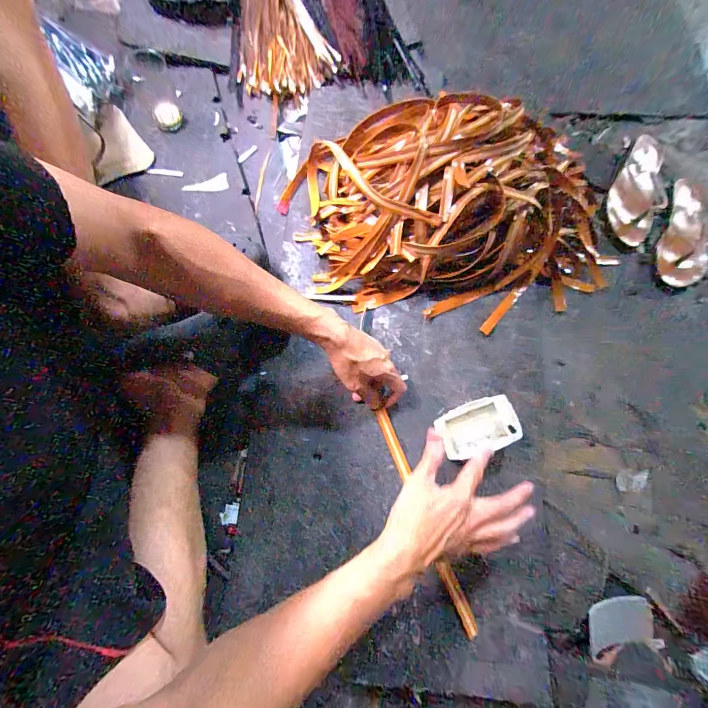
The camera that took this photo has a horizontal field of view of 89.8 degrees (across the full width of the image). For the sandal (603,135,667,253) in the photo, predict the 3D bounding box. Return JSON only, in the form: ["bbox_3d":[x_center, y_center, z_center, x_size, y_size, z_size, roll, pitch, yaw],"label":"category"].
[{"bbox_3d":[0.531,-0.310,0.664,0.096,0.033,0.252,31,79,3],"label":"sandal"}]

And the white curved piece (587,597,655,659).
[{"bbox_3d":[0.366,0.371,0.490,0.101,0.011,0.055,-5,79,-4],"label":"white curved piece"}]

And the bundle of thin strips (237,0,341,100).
[{"bbox_3d":[-0.175,-0.776,0.779,0.187,0.030,0.552,-10,73,-6],"label":"bundle of thin strips"}]

